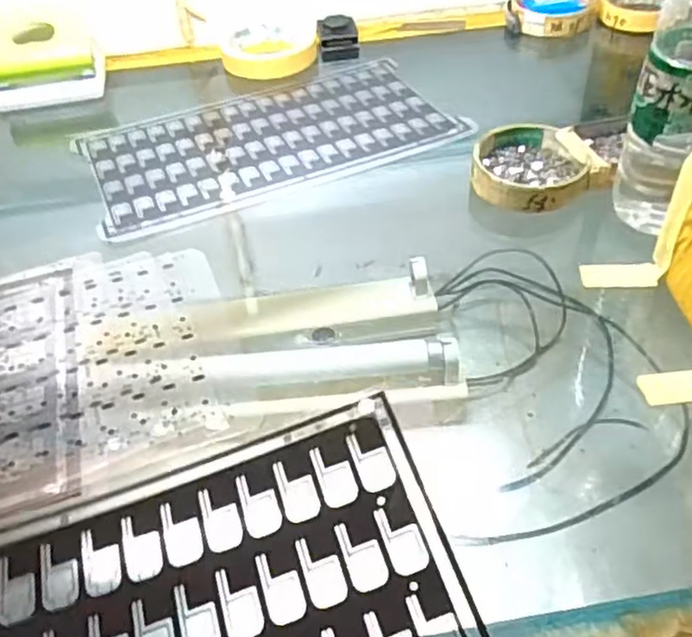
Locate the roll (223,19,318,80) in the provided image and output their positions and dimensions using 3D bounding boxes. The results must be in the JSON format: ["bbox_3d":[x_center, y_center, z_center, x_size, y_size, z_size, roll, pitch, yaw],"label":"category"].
[{"bbox_3d":[-0.078,-0.284,0.685,0.093,0.026,0.093,-6,45,-2],"label":"roll"}]

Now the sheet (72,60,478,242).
[{"bbox_3d":[-0.066,-0.155,0.561,0.294,0.008,0.172,-20,47,-15],"label":"sheet"}]

